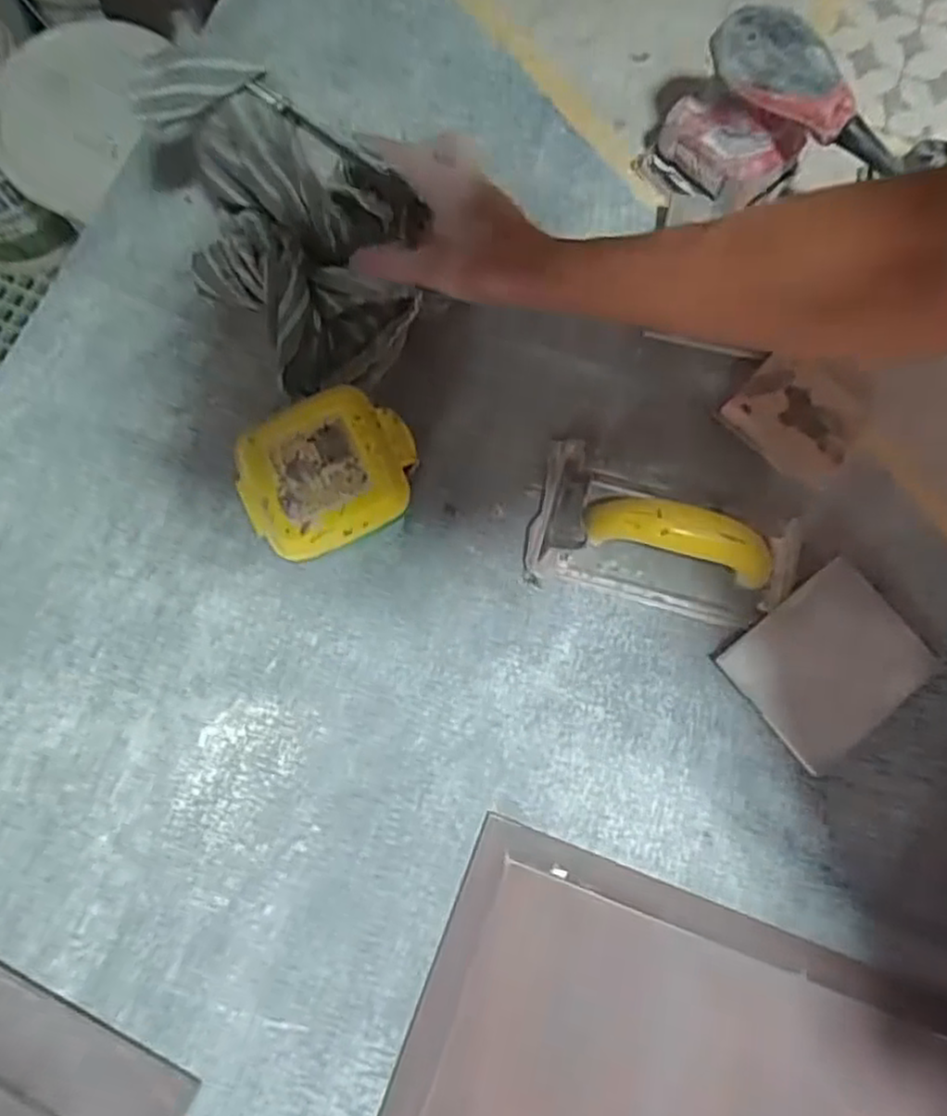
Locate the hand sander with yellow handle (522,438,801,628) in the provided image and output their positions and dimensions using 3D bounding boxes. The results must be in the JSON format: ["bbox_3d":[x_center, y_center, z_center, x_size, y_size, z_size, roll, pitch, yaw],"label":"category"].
[{"bbox_3d":[0.141,-0.021,0.520,0.193,0.058,0.111,12,76,2],"label":"hand sander with yellow handle"}]

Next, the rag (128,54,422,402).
[{"bbox_3d":[-0.119,-0.233,0.517,0.162,0.130,0.191,-20,77,-6],"label":"rag"}]

